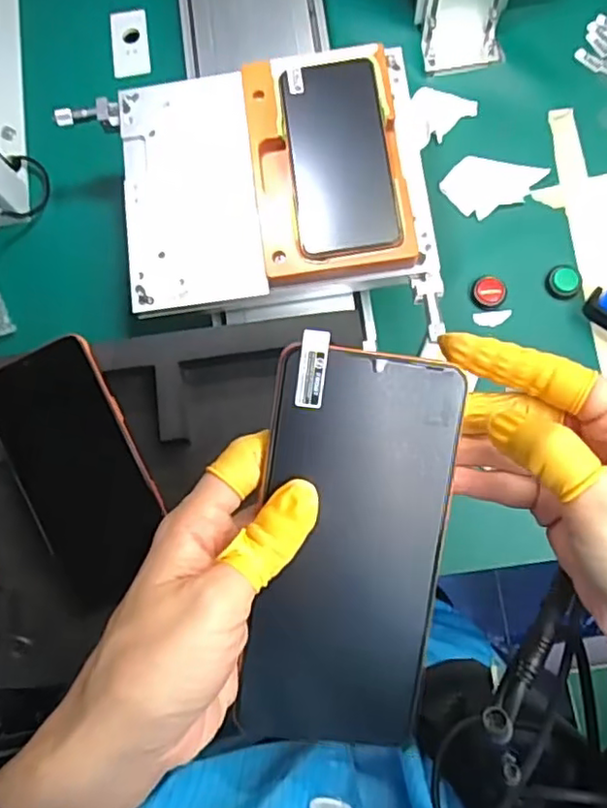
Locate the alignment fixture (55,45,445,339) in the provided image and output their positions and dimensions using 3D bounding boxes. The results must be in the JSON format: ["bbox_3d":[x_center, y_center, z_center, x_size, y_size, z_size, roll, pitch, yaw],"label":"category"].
[{"bbox_3d":[-0.032,-0.169,0.497,0.248,0.029,0.209,-8,82,4],"label":"alignment fixture"}]

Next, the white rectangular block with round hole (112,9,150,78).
[{"bbox_3d":[-0.182,-0.380,0.667,0.036,0.010,0.072,-5,83,4],"label":"white rectangular block with round hole"}]

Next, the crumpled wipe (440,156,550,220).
[{"bbox_3d":[0.182,-0.208,0.610,0.095,0.004,0.058,7,84,6],"label":"crumpled wipe"}]

